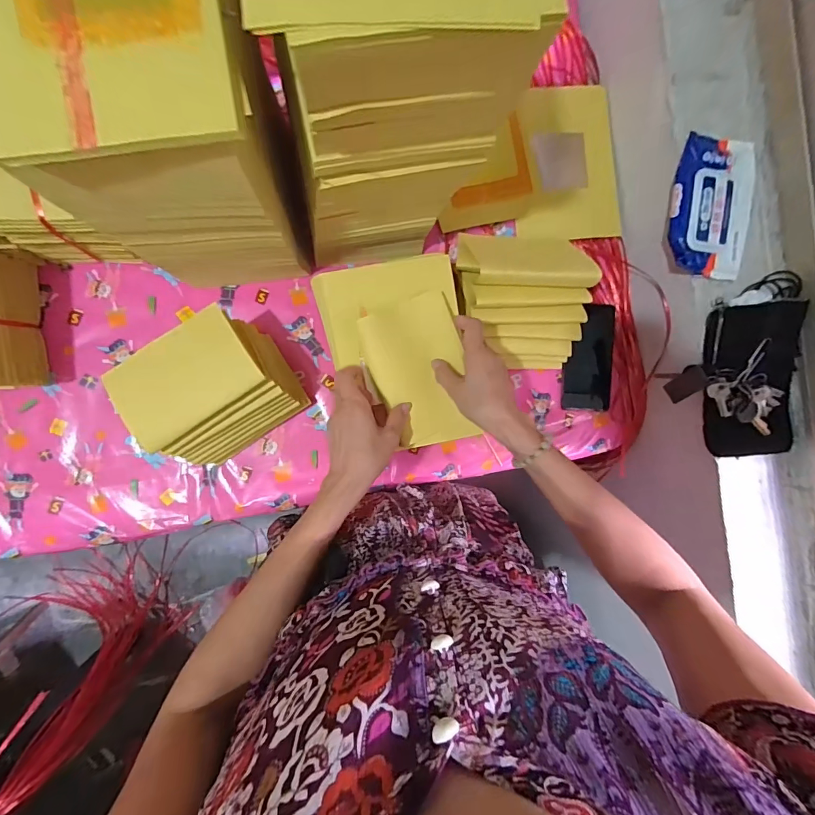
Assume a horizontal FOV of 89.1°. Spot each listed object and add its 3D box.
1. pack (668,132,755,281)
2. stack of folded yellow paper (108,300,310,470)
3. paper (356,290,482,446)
[{"bbox_3d":[0.387,-0.258,0.528,0.104,0.020,0.169,10,87,-7],"label":"pack"},{"bbox_3d":[-0.243,-0.020,0.534,0.177,0.127,0.147,-35,93,-7],"label":"stack of folded yellow paper"},{"bbox_3d":[0.011,-0.041,0.497,0.116,0.019,0.173,-11,90,-7],"label":"paper"}]

